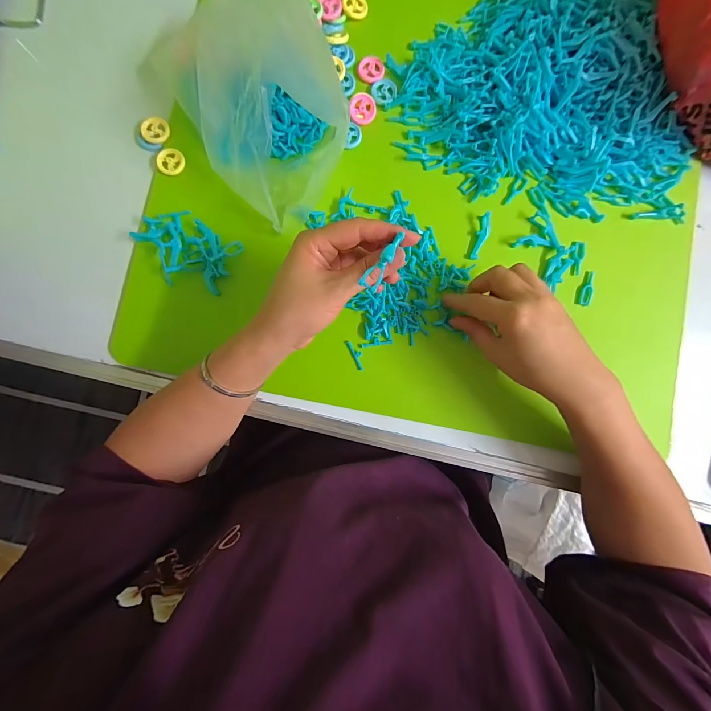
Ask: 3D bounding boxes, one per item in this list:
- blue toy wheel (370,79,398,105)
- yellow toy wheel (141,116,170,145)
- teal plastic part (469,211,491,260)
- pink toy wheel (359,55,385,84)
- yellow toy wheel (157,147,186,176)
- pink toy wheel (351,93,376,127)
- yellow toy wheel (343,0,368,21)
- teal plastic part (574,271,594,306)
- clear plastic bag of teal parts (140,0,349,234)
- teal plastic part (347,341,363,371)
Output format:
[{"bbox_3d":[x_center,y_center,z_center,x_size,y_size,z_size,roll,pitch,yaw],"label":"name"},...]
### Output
[{"bbox_3d":[0.032,-0.293,0.358,0.028,0.004,0.030,0,89,0],"label":"blue toy wheel"},{"bbox_3d":[-0.216,-0.244,0.349,0.026,0.008,0.028,0,89,0],"label":"yellow toy wheel"},{"bbox_3d":[0.136,-0.128,0.349,0.013,0.012,0.049,13,89,1],"label":"teal plastic part"},{"bbox_3d":[0.018,-0.319,0.360,0.028,0.004,0.029,0,89,0],"label":"pink toy wheel"},{"bbox_3d":[-0.200,-0.210,0.349,0.033,0.005,0.029,34,90,1],"label":"yellow toy wheel"},{"bbox_3d":[0.009,-0.273,0.358,0.028,0.004,0.034,2,99,-13],"label":"pink toy wheel"},{"bbox_3d":[0.000,-0.391,0.361,0.027,0.004,0.029,3,89,1],"label":"yellow toy wheel"},{"bbox_3d":[0.254,-0.074,0.356,0.014,0.008,0.038,13,89,1],"label":"teal plastic part"},{"bbox_3d":[-0.083,-0.209,0.303,0.121,0.106,0.111,43,83,3],"label":"clear plastic bag of teal parts"},{"bbox_3d":[0.001,-0.001,0.342,0.010,0.004,0.033,-24,89,0],"label":"teal plastic part"}]

